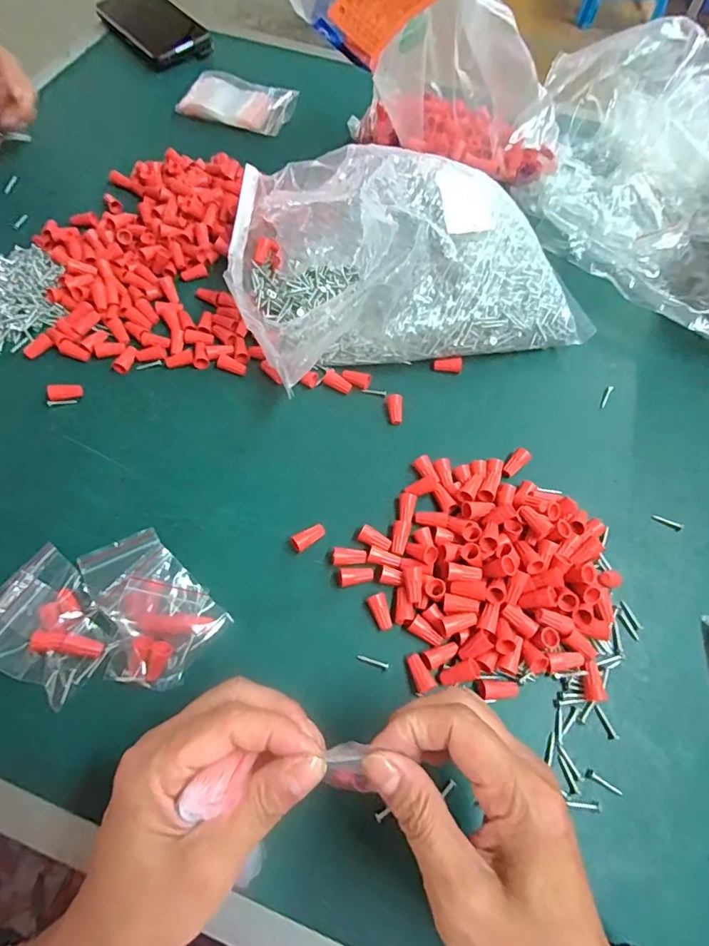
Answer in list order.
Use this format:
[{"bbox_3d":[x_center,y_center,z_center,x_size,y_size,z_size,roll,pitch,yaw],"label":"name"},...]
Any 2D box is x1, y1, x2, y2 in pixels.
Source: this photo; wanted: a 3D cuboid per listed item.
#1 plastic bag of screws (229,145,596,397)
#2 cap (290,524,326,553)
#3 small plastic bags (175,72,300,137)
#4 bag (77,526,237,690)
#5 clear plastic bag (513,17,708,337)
[{"bbox_3d":[0.033,-0.179,0.402,0.261,0.107,0.193,-15,66,-8],"label":"plastic bag of screws"},{"bbox_3d":[-0.031,0.044,0.342,0.024,0.009,0.011,-32,69,-15],"label":"cap"},{"bbox_3d":[-0.125,-0.409,0.551,0.111,0.013,0.078,22,66,9],"label":"small plastic bags"},{"bbox_3d":[-0.134,0.082,0.313,0.096,0.022,0.069,41,70,16],"label":"bag"},{"bbox_3d":[0.272,-0.273,0.463,0.229,0.101,0.299,23,66,9],"label":"clear plastic bag"}]

